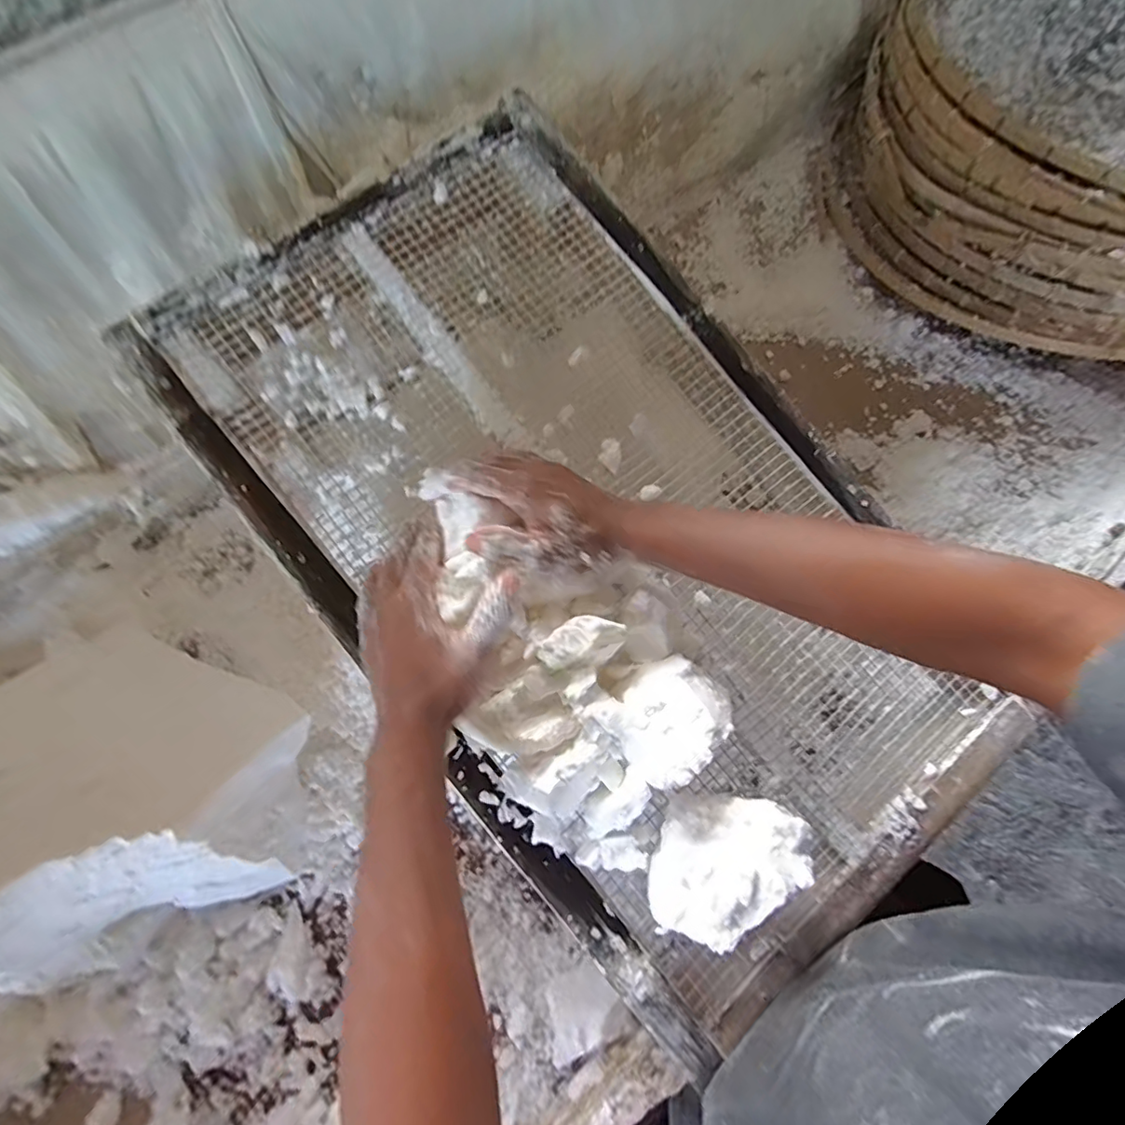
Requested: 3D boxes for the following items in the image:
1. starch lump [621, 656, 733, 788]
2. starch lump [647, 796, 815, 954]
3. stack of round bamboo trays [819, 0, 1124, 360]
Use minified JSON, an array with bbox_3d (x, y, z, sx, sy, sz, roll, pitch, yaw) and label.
[{"bbox_3d":[0.079,0.111,0.401,0.086,0.066,0.067,-40,77,-13],"label":"starch lump"},{"bbox_3d":[0.117,0.217,0.395,0.093,0.067,0.094,13,72,3],"label":"starch lump"},{"bbox_3d":[0.760,-0.639,0.786,0.630,0.237,0.735,23,73,6],"label":"stack of round bamboo trays"}]

